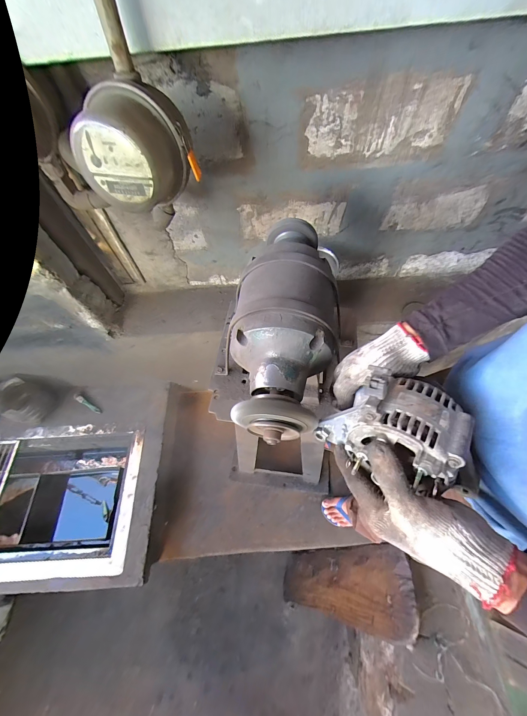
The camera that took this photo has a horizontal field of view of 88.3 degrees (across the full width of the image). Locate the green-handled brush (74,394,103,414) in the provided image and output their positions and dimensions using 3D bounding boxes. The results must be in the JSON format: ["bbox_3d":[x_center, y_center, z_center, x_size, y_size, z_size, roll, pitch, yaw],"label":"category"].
[{"bbox_3d":[-0.795,0.207,1.223,0.158,0.014,0.026,27,64,16],"label":"green-handled brush"}]

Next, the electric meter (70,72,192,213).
[{"bbox_3d":[-0.206,-0.346,0.448,0.155,0.138,0.138,12,61,9],"label":"electric meter"}]

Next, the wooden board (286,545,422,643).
[{"bbox_3d":[0.328,1.028,1.252,0.036,0.884,0.261,34,50,-10],"label":"wooden board"}]

